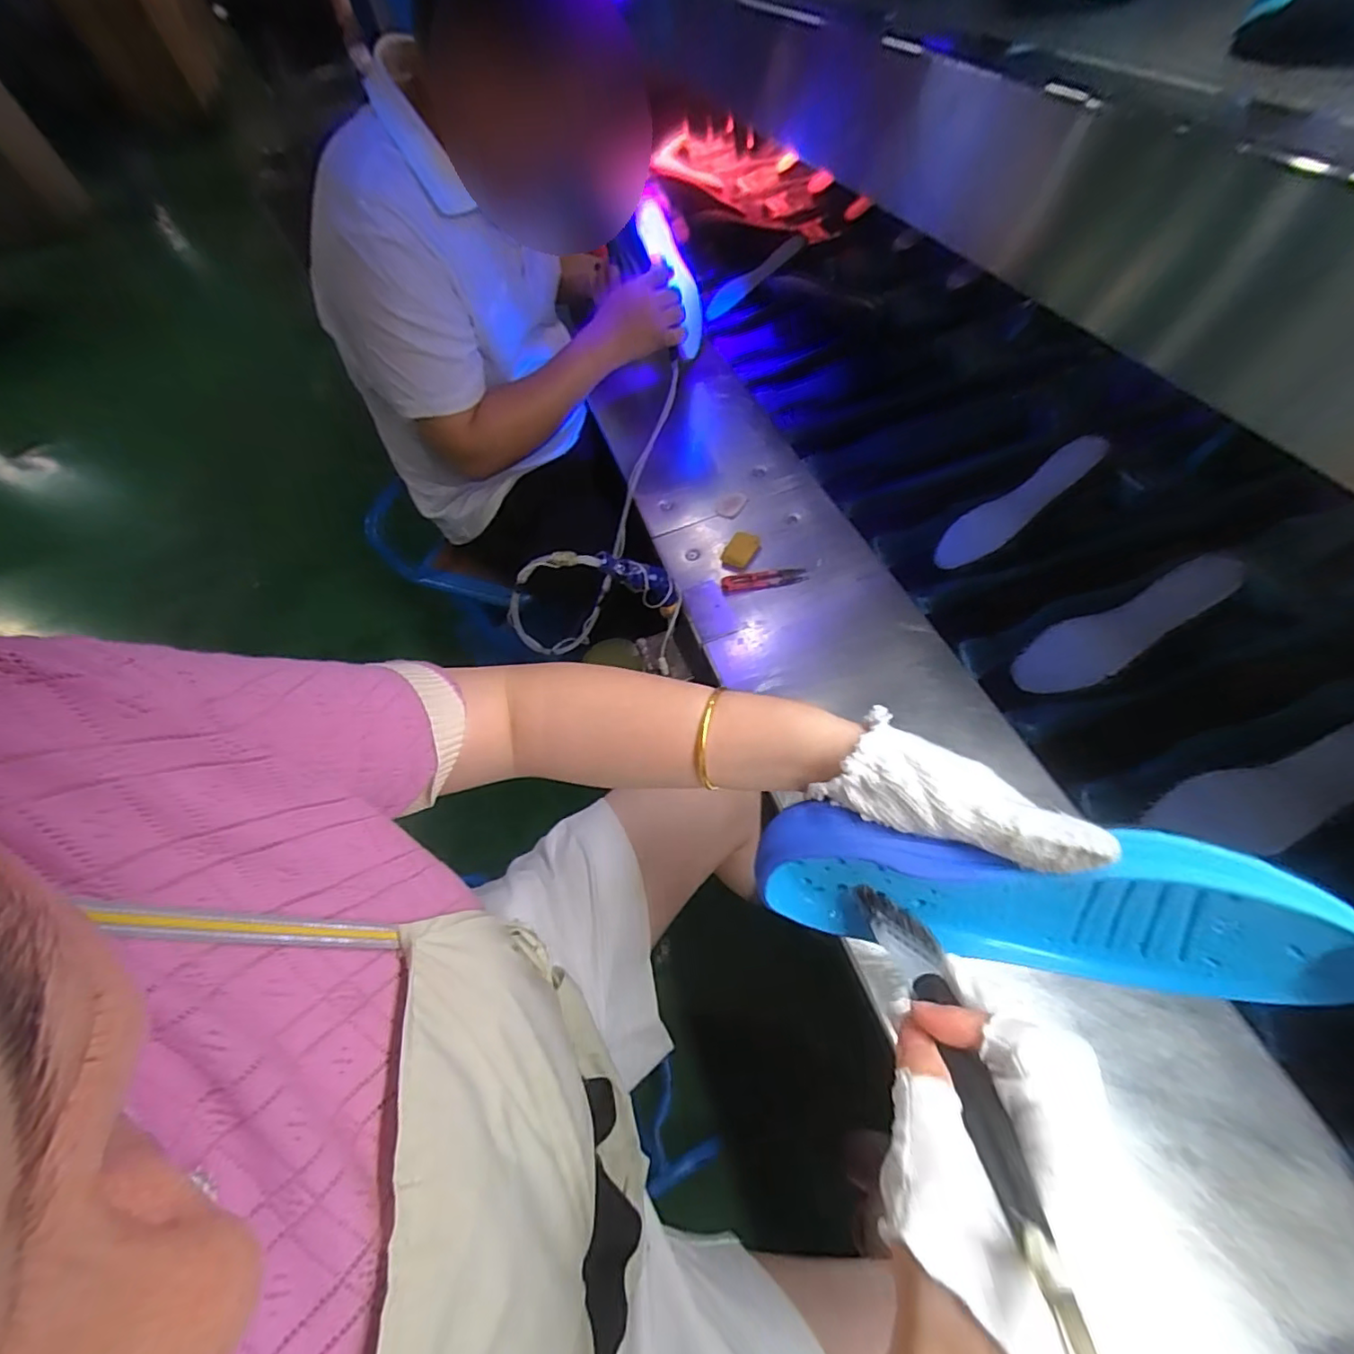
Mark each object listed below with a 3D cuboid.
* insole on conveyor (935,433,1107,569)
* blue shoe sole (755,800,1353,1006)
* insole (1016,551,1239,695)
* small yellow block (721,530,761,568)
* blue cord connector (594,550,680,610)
[{"bbox_3d":[0.416,-0.210,0.723,0.212,0.022,0.055,-39,53,20],"label":"insole on conveyor"},{"bbox_3d":[0.161,0.107,0.285,0.236,0.090,0.047,2,54,23],"label":"blue shoe sole"},{"bbox_3d":[0.456,-0.048,0.599,0.212,0.020,0.069,-31,57,24],"label":"insole"},{"bbox_3d":[0.080,-0.157,0.730,0.033,0.015,0.049,24,60,20],"label":"small yellow block"},{"bbox_3d":[-0.035,-0.105,0.644,0.041,0.121,0.031,-44,57,14],"label":"blue cord connector"}]

